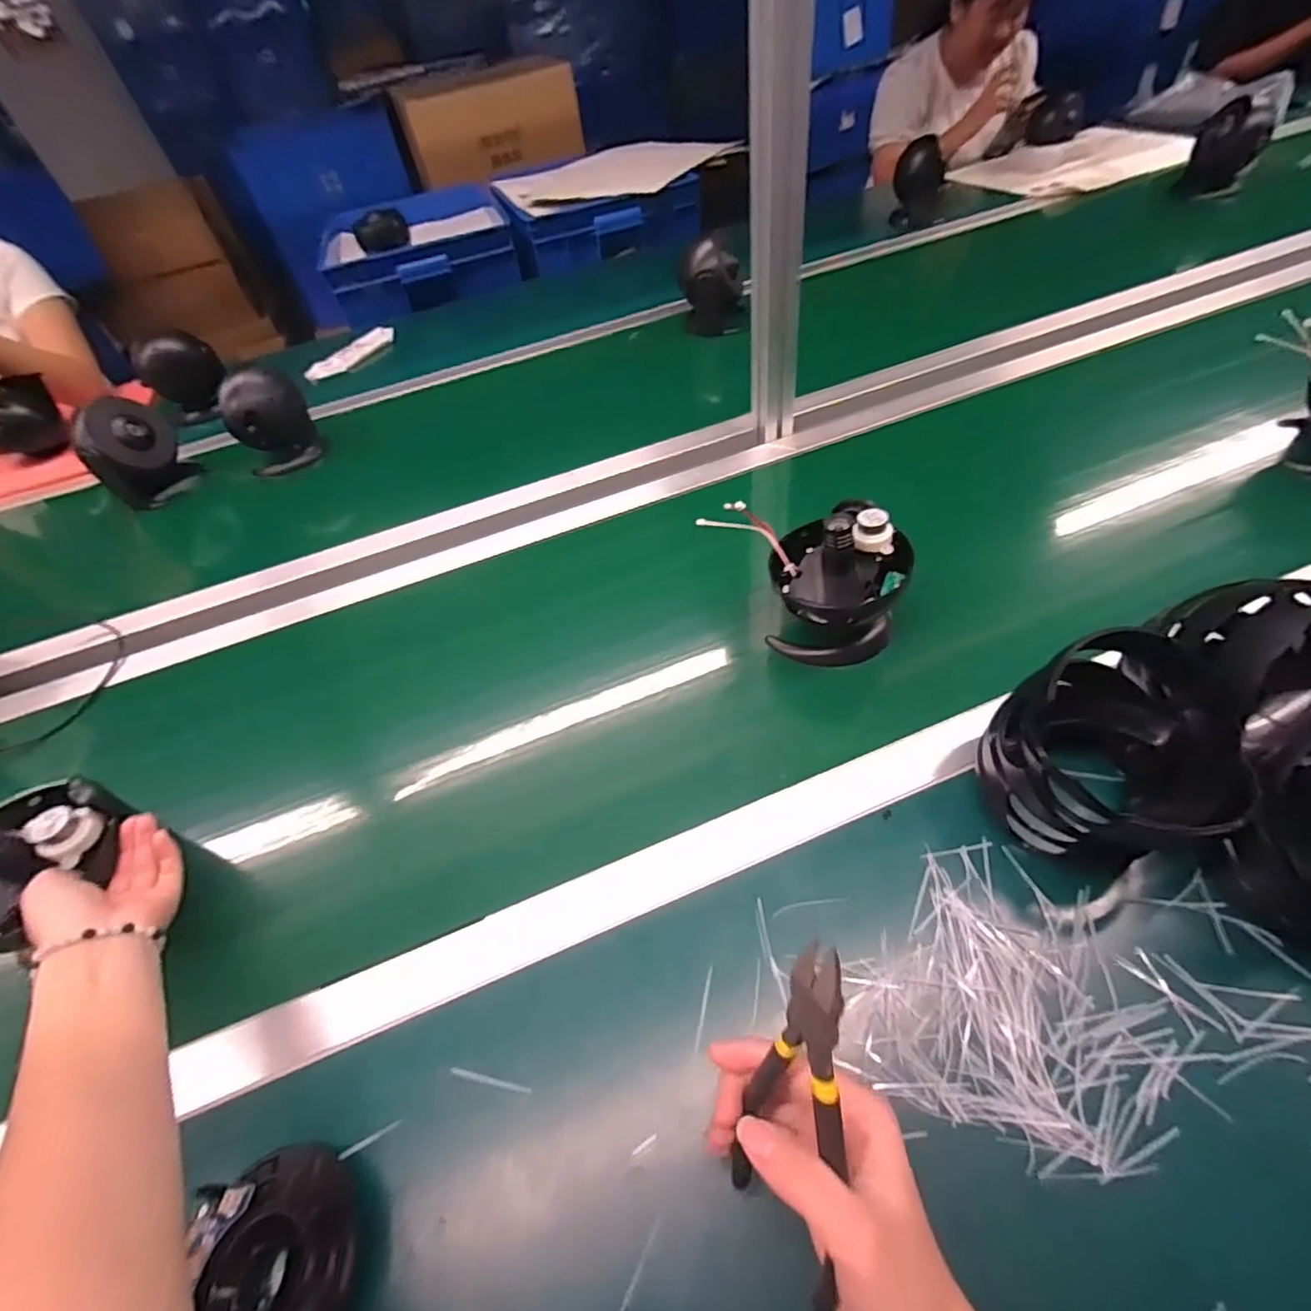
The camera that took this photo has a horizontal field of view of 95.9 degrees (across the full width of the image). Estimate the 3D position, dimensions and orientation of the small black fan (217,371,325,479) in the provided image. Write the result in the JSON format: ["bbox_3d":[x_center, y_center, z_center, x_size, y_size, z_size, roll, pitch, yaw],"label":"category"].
[{"bbox_3d":[-0.565,-0.342,0.874,0.103,0.141,0.078,-28,52,-14],"label":"small black fan"}]

